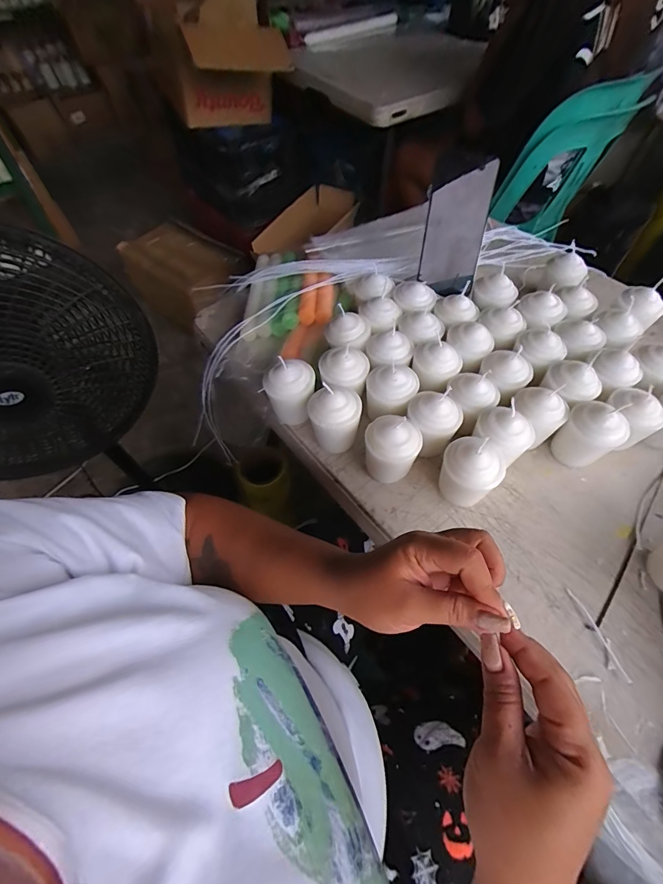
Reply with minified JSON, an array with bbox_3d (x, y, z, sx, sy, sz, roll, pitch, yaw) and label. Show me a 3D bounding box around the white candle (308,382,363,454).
[{"bbox_3d":[0.005,-0.030,0.423,0.054,0.073,0.057,4,57,3],"label":"white candle"}]

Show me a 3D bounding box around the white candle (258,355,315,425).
[{"bbox_3d":[-0.048,-0.057,0.441,0.058,0.073,0.045,-7,57,-4],"label":"white candle"}]

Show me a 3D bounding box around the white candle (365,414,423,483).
[{"bbox_3d":[0.062,0.010,0.399,0.053,0.080,0.044,11,58,8],"label":"white candle"}]

